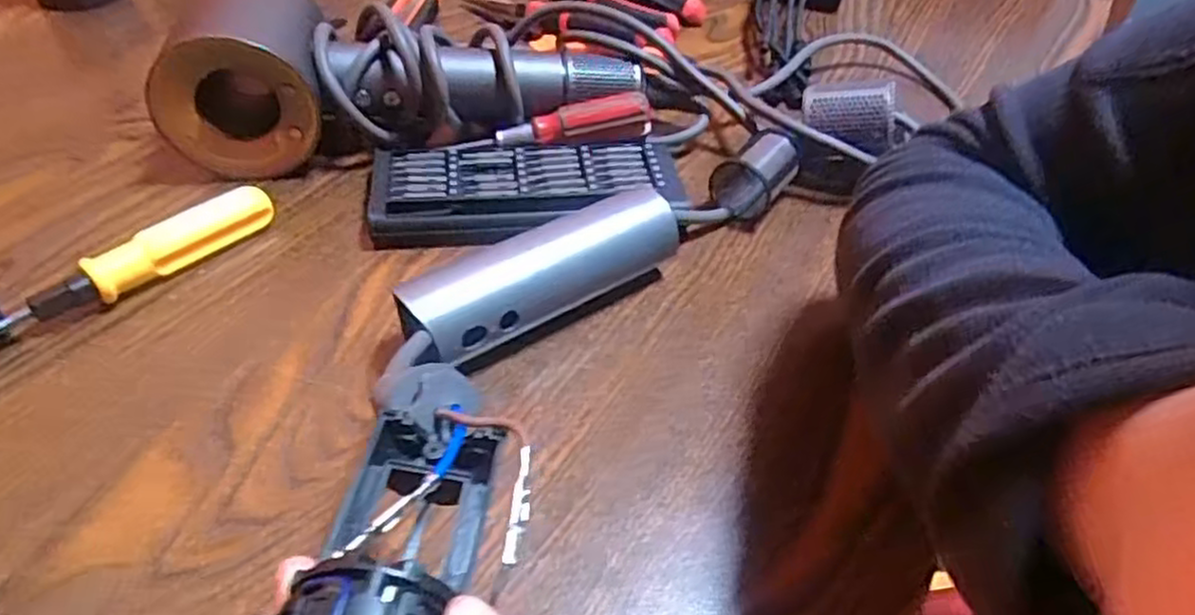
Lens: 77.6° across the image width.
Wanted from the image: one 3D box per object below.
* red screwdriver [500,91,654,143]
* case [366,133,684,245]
[{"bbox_3d":[-0.012,-0.102,0.406,0.081,0.025,0.017,-4,46,-10],"label":"red screwdriver"},{"bbox_3d":[-0.035,-0.062,0.386,0.158,0.018,0.069,-3,45,-9],"label":"case"}]

